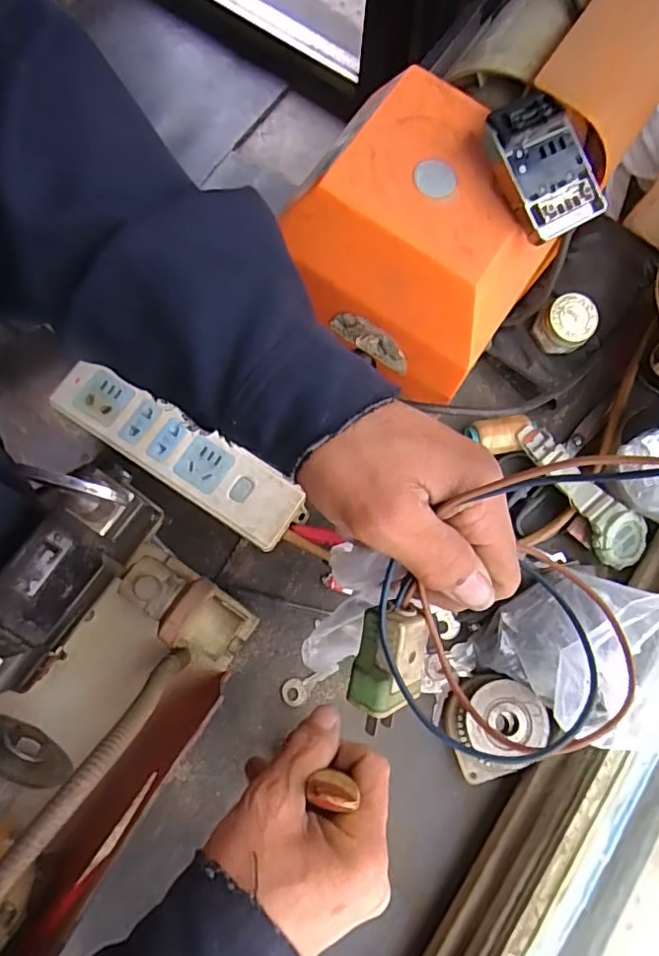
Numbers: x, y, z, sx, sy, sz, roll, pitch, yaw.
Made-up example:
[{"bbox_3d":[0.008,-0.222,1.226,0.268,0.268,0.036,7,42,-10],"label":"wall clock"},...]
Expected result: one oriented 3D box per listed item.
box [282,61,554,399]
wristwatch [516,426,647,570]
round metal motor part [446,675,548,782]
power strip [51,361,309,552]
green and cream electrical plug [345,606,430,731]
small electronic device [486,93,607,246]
[{"bbox_3d":[0.054,-0.148,0.355,0.152,0.083,0.129,39,78,8],"label":"box"},{"bbox_3d":[0.190,0.009,0.432,0.039,0.020,0.124,-31,79,-9],"label":"wristwatch"},{"bbox_3d":[0.115,0.170,0.404,0.065,0.024,0.062,-21,77,-7],"label":"round metal motor part"},{"bbox_3d":[-0.106,-0.020,0.414,0.185,0.023,0.047,33,77,7],"label":"power strip"},{"bbox_3d":[0.026,0.081,0.251,0.032,0.021,0.049,9,76,1],"label":"green and cream electrical plug"},{"bbox_3d":[0.115,-0.168,0.316,0.047,0.015,0.072,-27,99,-9],"label":"small electronic device"}]

